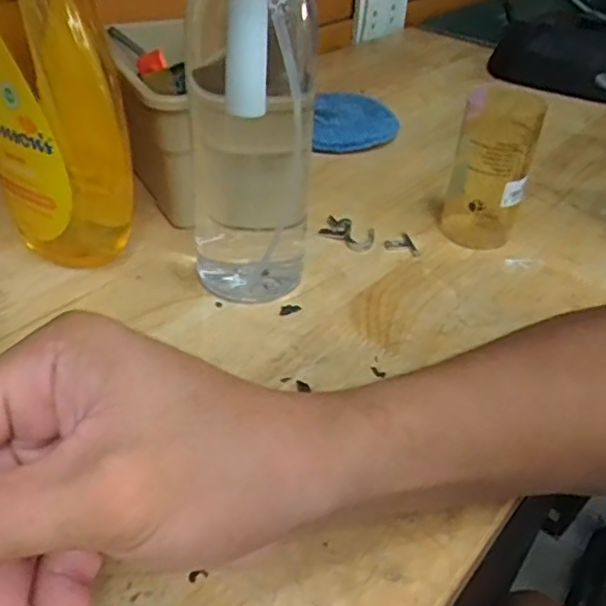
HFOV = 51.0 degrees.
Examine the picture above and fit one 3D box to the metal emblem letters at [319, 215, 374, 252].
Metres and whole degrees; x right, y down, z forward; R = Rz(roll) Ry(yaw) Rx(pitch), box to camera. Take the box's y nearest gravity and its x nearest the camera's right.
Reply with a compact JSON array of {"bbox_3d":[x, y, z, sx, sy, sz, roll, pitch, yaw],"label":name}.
[{"bbox_3d":[0.033,-0.050,0.453,0.043,0.004,0.032,22,42,22],"label":"metal emblem letters"}]

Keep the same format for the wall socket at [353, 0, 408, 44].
[{"bbox_3d":[0.111,-0.415,0.912,0.107,0.066,0.022,-26,52,-31],"label":"wall socket"}]

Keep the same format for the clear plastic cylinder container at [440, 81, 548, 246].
[{"bbox_3d":[0.129,-0.093,0.438,0.052,0.104,0.055,12,39,11],"label":"clear plastic cylinder container"}]

